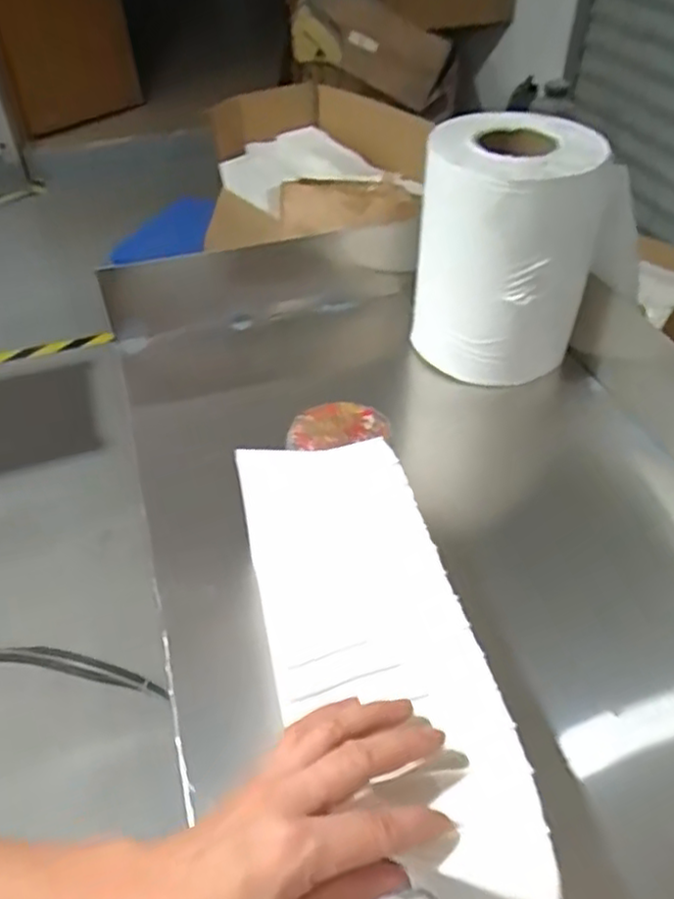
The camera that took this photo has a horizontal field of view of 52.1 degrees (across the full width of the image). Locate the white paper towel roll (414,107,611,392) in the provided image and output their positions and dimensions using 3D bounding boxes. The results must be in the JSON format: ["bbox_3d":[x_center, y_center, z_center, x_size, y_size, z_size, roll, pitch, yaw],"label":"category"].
[{"bbox_3d":[0.163,-0.205,0.719,0.133,0.227,0.144,0,44,0],"label":"white paper towel roll"}]

